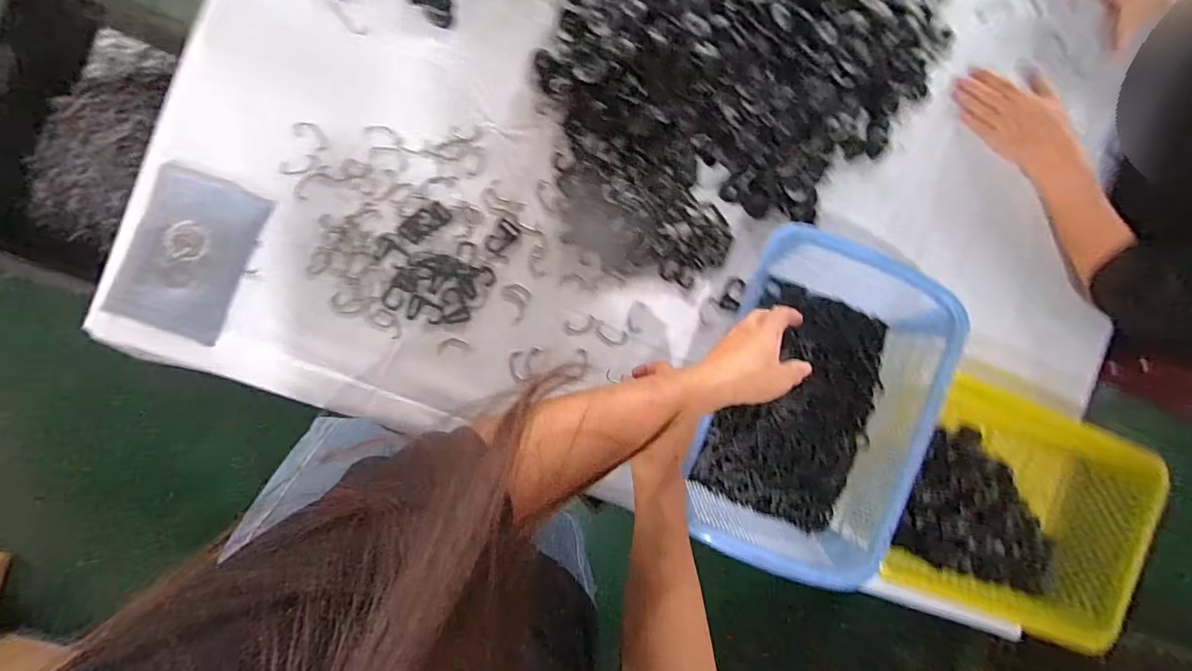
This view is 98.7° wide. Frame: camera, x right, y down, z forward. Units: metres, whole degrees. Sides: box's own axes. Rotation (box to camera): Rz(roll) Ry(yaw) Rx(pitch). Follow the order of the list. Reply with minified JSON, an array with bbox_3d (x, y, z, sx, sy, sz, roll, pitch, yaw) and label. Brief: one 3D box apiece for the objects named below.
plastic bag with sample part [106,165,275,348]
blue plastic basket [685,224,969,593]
[{"bbox_3d":[-0.435,-0.087,0.544,0.106,0.032,0.167,21,89,-8],"label":"plastic bag with sample part"},{"bbox_3d":[0.252,0.078,0.615,0.251,0.116,0.359,20,89,-8],"label":"blue plastic basket"}]

